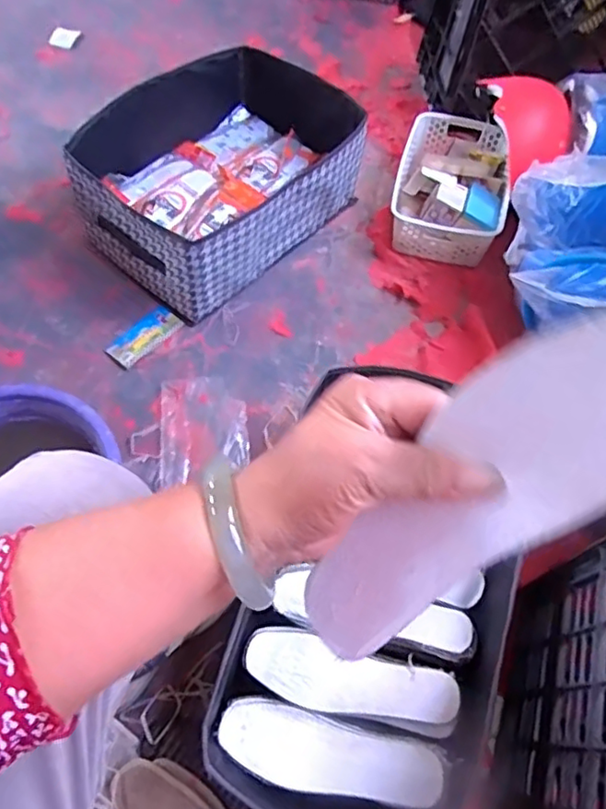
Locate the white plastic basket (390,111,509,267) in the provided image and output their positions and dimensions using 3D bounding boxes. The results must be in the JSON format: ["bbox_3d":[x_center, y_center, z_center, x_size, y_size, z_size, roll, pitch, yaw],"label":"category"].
[{"bbox_3d":[0.279,-0.410,1.128,0.202,0.096,0.319,17,62,6],"label":"white plastic basket"}]

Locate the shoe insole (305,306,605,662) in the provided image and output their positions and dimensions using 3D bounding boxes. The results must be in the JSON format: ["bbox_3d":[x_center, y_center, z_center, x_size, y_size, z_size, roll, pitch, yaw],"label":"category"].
[{"bbox_3d":[0.069,0.043,0.259,0.018,0.214,0.066,-13,57,-48],"label":"shoe insole"}]

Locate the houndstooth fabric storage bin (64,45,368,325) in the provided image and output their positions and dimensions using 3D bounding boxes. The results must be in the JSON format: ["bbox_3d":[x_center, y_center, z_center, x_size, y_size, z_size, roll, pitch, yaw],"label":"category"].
[{"bbox_3d":[-0.133,-0.396,1.040,0.325,0.179,0.456,38,66,16],"label":"houndstooth fabric storage bin"}]

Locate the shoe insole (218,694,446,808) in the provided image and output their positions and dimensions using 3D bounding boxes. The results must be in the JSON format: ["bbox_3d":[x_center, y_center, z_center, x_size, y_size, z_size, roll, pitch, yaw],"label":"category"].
[{"bbox_3d":[0.026,0.349,0.595,0.217,0.015,0.069,16,62,5],"label":"shoe insole"}]

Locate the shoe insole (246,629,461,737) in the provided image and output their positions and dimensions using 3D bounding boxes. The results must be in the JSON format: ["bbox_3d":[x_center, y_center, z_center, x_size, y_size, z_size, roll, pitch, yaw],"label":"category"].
[{"bbox_3d":[0.051,0.294,0.636,0.220,0.011,0.067,15,62,5],"label":"shoe insole"}]

